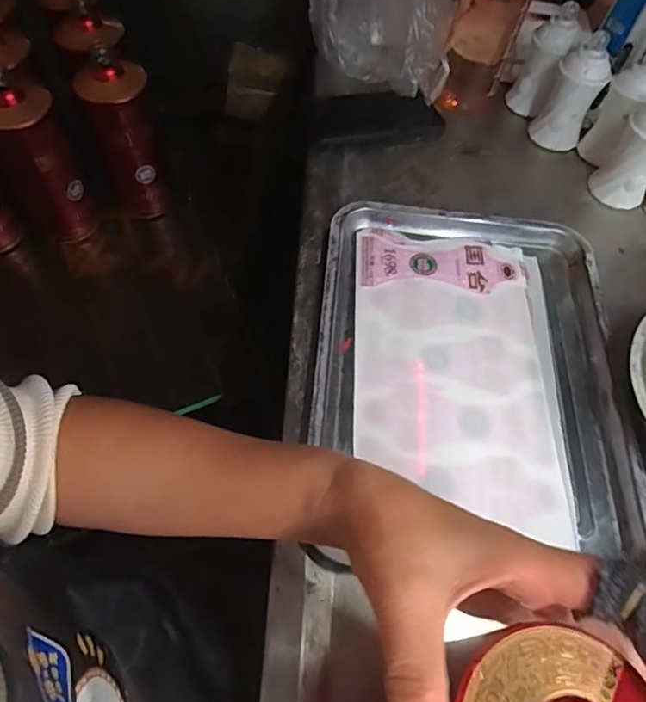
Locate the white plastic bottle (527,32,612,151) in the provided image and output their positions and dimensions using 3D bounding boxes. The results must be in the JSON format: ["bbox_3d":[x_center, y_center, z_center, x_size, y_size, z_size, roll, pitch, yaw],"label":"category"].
[{"bbox_3d":[0.275,-0.284,0.602,0.046,0.107,0.055,-24,61,-17],"label":"white plastic bottle"}]

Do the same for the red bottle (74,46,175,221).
[{"bbox_3d":[-0.238,-0.258,0.668,0.071,0.169,0.091,-20,60,-15],"label":"red bottle"}]

